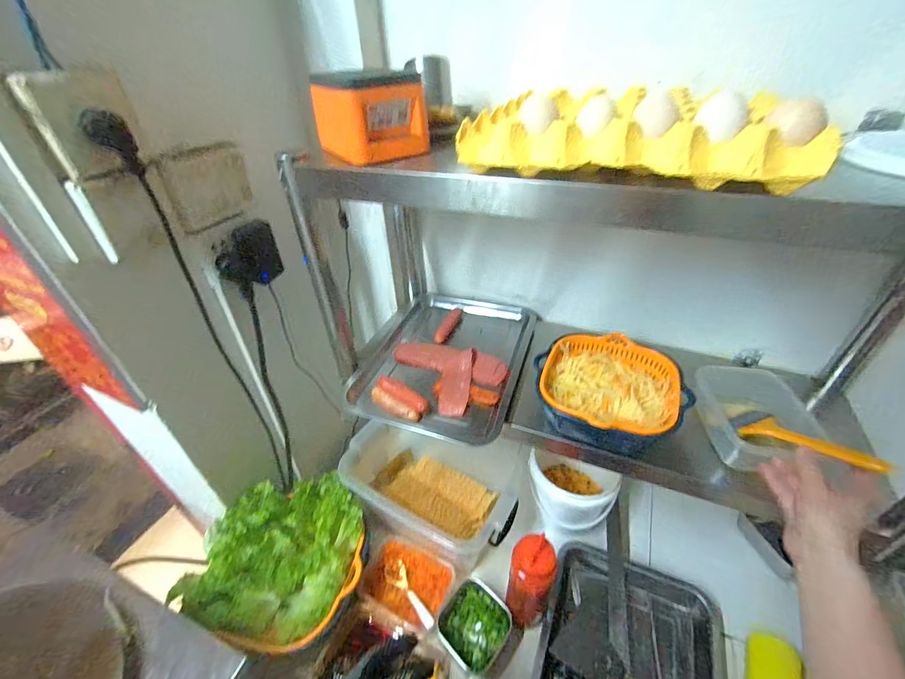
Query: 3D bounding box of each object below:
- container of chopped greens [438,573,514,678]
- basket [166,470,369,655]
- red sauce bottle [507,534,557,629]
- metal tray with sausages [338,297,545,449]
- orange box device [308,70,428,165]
[{"bbox_3d":[0.034,0.471,0.633,0.101,0.050,0.110,25,45,30],"label":"container of chopped greens"},{"bbox_3d":[-0.284,0.375,0.669,0.251,0.131,0.250,-1,38,1],"label":"basket"},{"bbox_3d":[0.122,0.385,0.596,0.070,0.212,0.061,5,38,8],"label":"red sauce bottle"},{"bbox_3d":[-0.006,0.021,0.694,0.272,0.036,0.358,12,40,17],"label":"metal tray with sausages"},{"bbox_3d":[-0.095,-0.262,0.446,0.098,0.079,0.098,-23,43,-26],"label":"orange box device"}]

